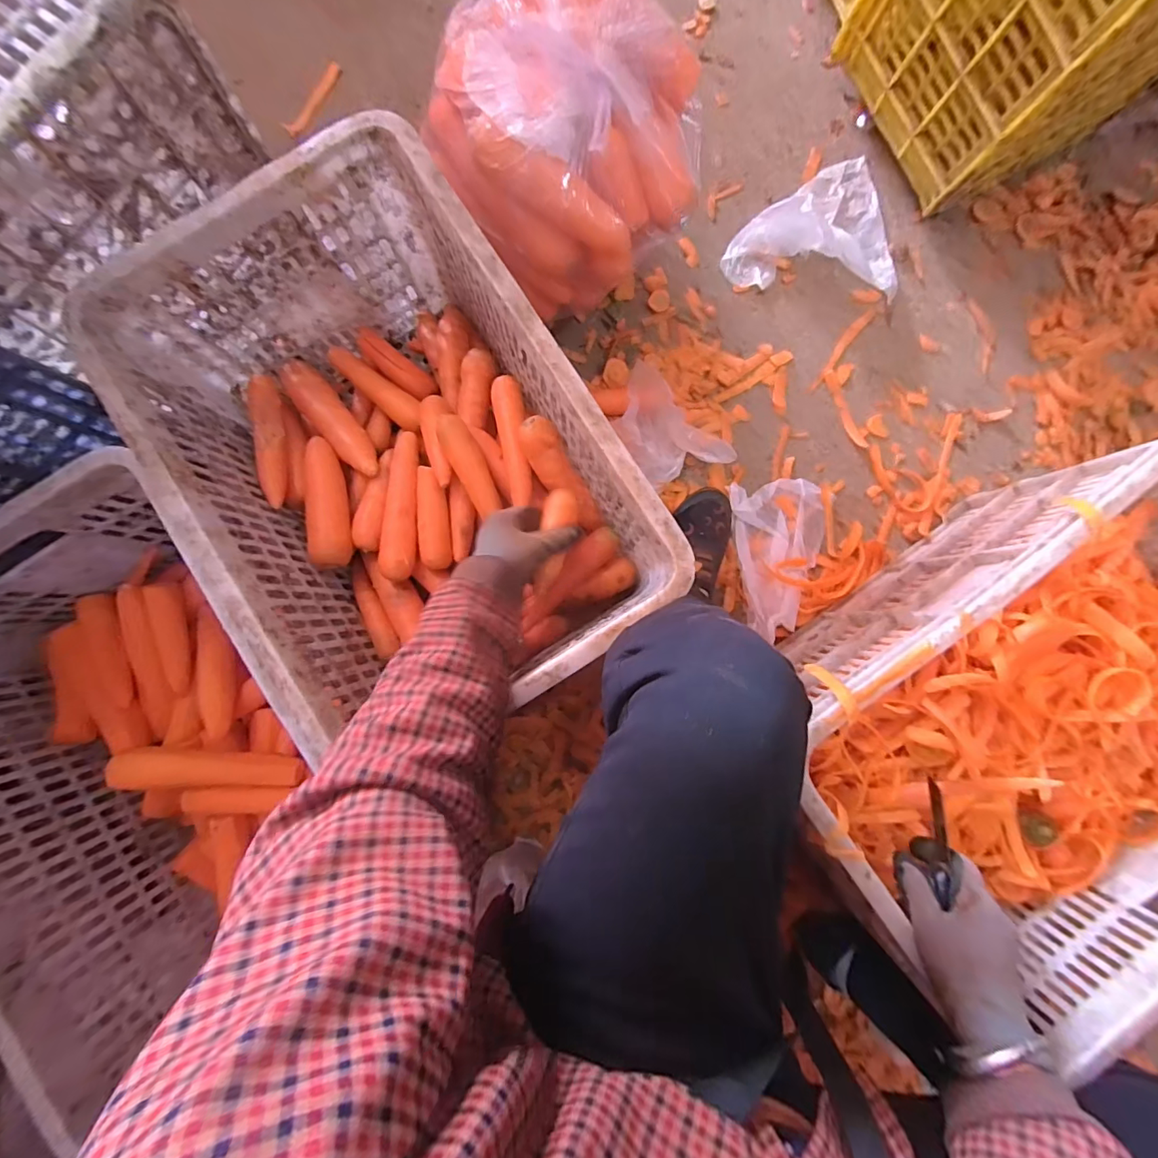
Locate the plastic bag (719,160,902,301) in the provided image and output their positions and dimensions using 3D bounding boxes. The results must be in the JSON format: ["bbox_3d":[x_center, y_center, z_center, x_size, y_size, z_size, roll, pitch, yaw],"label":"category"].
[{"bbox_3d":[0.340,-0.511,0.695,0.232,0.059,0.206,11,87,0],"label":"plastic bag"}]

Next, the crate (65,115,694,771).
[{"bbox_3d":[-0.178,-0.115,0.538,0.360,0.222,0.509,-30,88,-2],"label":"crate"}]

